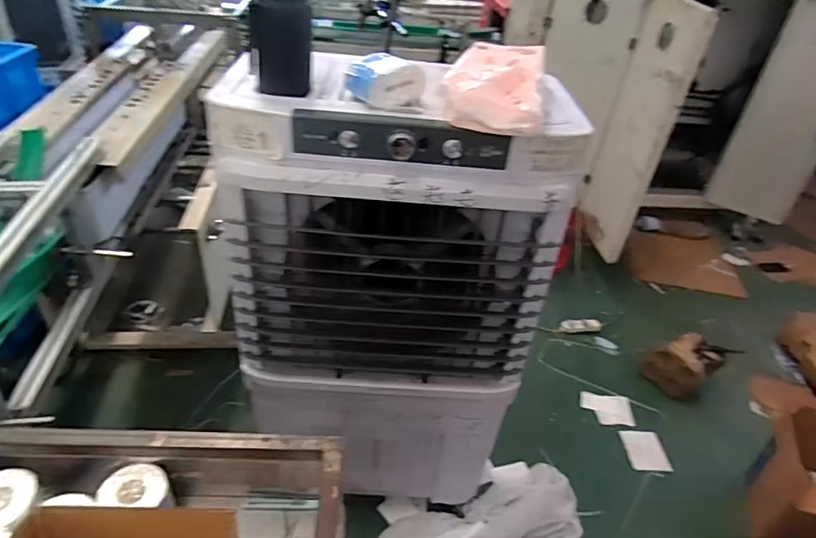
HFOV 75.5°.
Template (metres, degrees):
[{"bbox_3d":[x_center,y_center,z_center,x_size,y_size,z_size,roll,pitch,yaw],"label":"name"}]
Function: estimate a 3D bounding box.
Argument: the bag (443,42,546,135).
[{"bbox_3d":[0.163,-0.336,0.964,0.164,0.075,0.286,9,36,6],"label":"bag"}]

